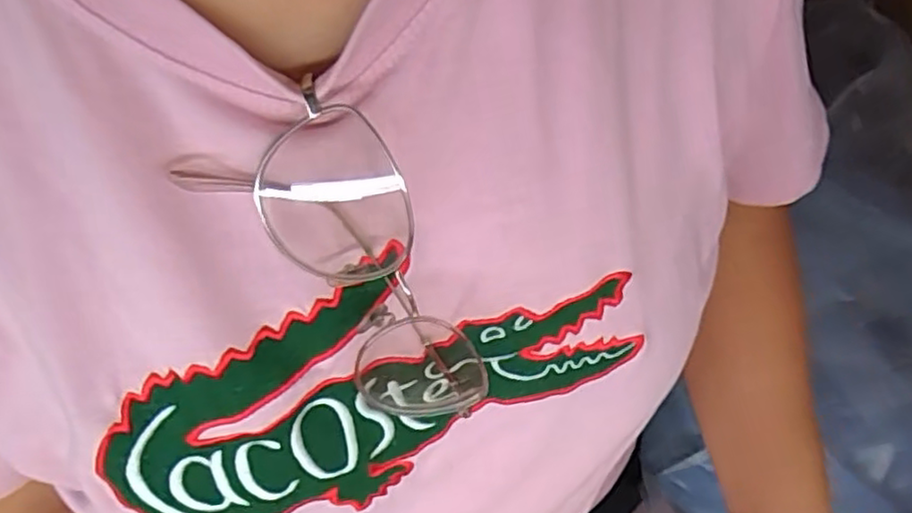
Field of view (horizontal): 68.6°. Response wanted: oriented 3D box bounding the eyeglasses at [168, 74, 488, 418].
[{"bbox_3d":[-0.030,0.012,0.226,0.050,0.137,0.023,-38,36,-18],"label":"eyeglasses"}]

